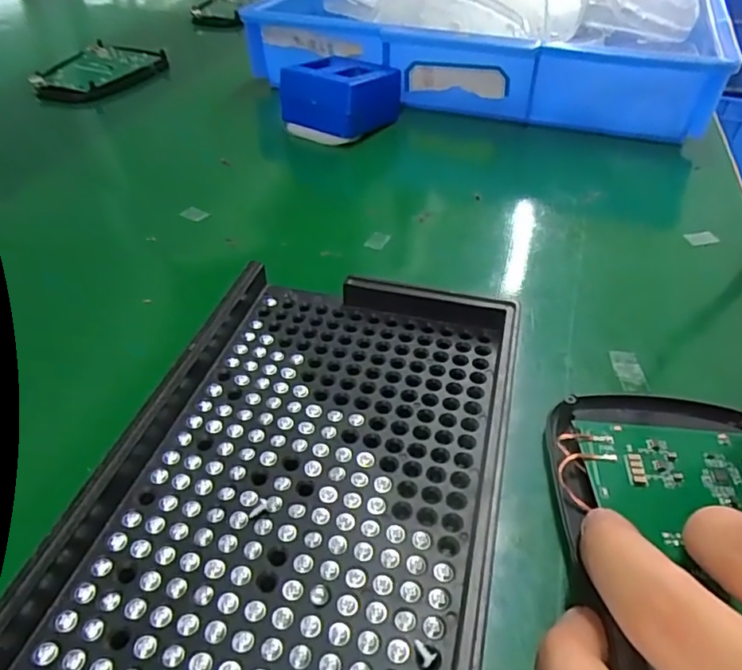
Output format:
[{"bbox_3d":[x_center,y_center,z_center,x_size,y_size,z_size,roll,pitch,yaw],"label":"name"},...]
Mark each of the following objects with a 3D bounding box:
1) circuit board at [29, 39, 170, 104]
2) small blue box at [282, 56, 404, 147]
[{"bbox_3d":[-0.193,-0.187,0.405,0.064,0.008,0.085,16,48,7],"label":"circuit board"},{"bbox_3d":[-0.017,-0.137,0.328,0.052,0.035,0.050,26,46,23],"label":"small blue box"}]

